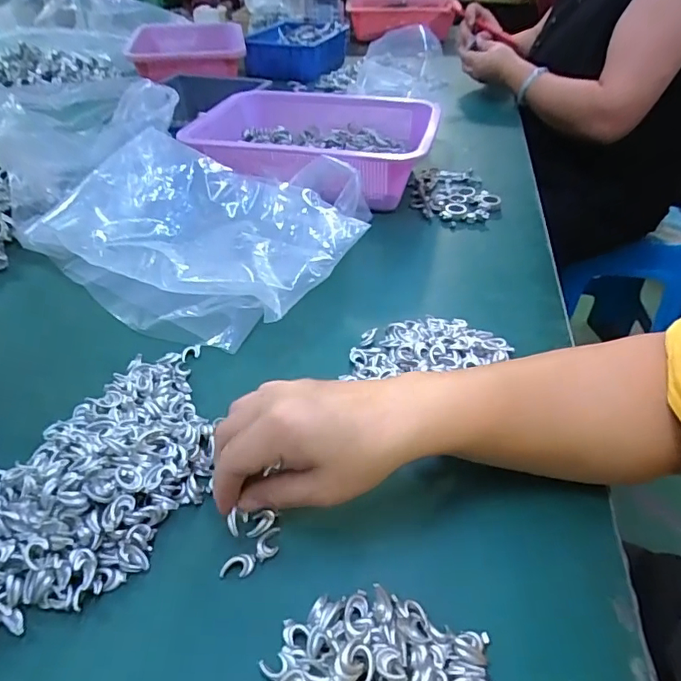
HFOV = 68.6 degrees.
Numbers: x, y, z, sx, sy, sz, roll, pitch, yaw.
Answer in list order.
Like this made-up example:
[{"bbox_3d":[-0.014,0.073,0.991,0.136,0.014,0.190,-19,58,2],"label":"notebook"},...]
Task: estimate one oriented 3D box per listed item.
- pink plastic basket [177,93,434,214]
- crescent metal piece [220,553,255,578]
[{"bbox_3d":[-0.043,-0.258,0.652,0.296,0.068,0.243,10,41,12],"label":"pink plastic basket"},{"bbox_3d":[-0.058,0.126,0.281,0.018,0.004,0.012,1,41,-2],"label":"crescent metal piece"}]

